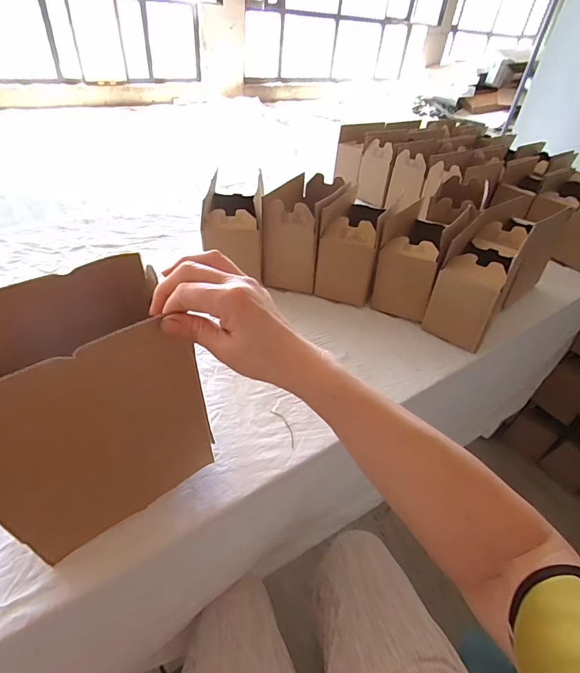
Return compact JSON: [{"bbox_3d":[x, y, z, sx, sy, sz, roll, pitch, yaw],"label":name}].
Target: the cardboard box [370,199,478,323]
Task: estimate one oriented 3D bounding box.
[{"bbox_3d":[0.271,-0.170,0.816,0.130,0.171,0.222,24,43,18],"label":"cardboard box"}]

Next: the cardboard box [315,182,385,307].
[{"bbox_3d":[0.128,-0.197,0.805,0.126,0.183,0.181,17,42,10],"label":"cardboard box"}]

